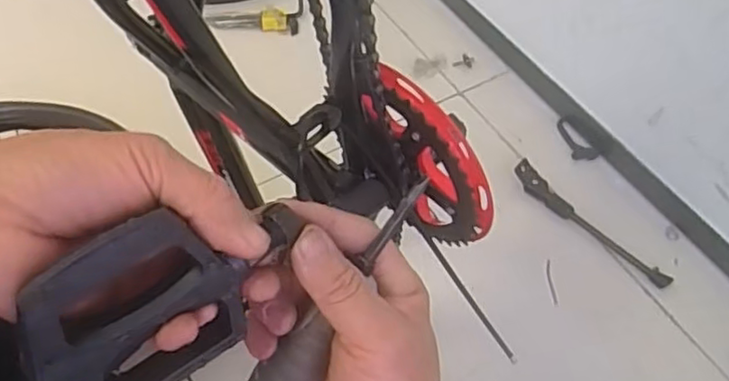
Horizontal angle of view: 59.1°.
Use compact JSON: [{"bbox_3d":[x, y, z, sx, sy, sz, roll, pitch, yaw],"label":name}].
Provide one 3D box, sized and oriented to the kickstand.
[{"bbox_3d":[0.352,0.053,1.017,0.036,0.033,0.292,-37,61,-21],"label":"kickstand"}]

